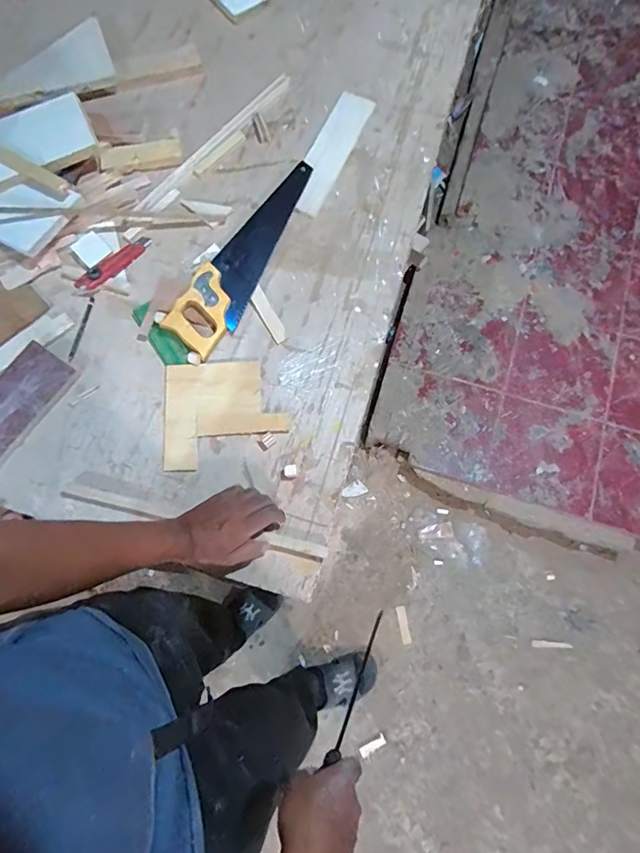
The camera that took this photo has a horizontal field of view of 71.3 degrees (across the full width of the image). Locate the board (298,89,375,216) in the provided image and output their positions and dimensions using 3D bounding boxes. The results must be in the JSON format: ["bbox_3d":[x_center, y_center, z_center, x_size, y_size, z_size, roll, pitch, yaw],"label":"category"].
[{"bbox_3d":[0.020,-0.523,0.848,0.070,0.009,0.294,24,73,3],"label":"board"}]

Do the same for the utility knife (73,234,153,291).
[{"bbox_3d":[-0.357,-0.285,0.782,0.148,0.012,0.031,-44,101,-14],"label":"utility knife"}]

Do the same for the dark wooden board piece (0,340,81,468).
[{"bbox_3d":[-0.494,-0.027,0.714,0.103,0.026,0.216,32,77,9],"label":"dark wooden board piece"}]

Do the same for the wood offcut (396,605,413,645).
[{"bbox_3d":[0.241,0.574,1.288,0.029,0.007,0.104,-10,74,-2],"label":"wood offcut"}]

